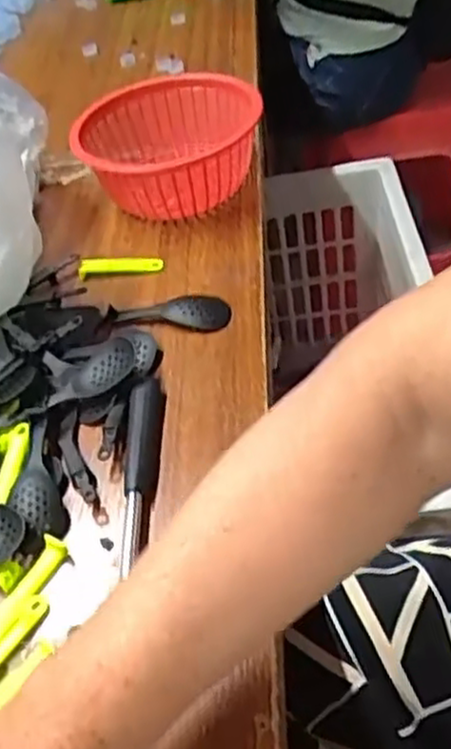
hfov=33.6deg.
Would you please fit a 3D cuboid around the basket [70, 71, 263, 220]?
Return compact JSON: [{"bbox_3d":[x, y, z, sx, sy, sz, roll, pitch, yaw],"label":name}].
[{"bbox_3d":[-0.057,-0.217,0.733,0.171,0.078,0.168,-3,45,8],"label":"basket"}]

